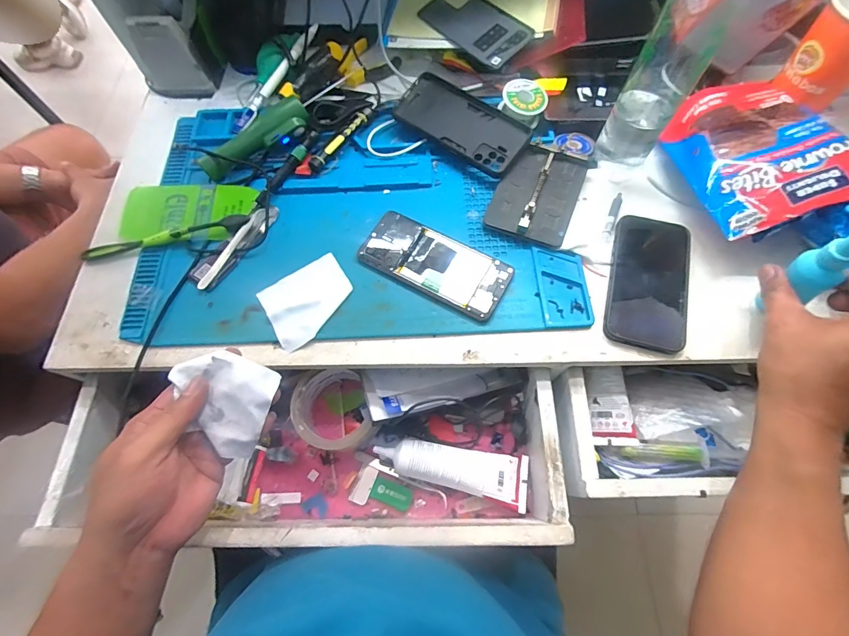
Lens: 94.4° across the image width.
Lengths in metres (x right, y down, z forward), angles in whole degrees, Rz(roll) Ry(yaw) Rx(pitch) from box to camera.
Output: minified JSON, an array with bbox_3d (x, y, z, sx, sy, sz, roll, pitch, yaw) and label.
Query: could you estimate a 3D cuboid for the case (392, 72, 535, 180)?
[{"bbox_3d":[0.045,-0.237,0.477,0.164,0.008,0.078,33,72,14],"label":"case"}]

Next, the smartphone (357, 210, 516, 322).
[{"bbox_3d":[0.011,-0.058,0.415,0.156,0.009,0.070,26,70,12],"label":"smartphone"}]

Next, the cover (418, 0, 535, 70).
[{"bbox_3d":[0.064,-0.378,0.504,0.069,0.006,0.149,-42,69,0],"label":"cover"}]

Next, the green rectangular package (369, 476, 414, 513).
[{"bbox_3d":[-0.036,0.193,0.430,0.044,0.004,0.025,19,69,9],"label":"green rectangular package"}]

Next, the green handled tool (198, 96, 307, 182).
[{"bbox_3d":[-0.196,-0.210,0.463,0.139,0.029,0.034,-40,72,-14],"label":"green handled tool"}]

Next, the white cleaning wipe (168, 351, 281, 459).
[{"bbox_3d":[-0.170,0.070,0.333,0.082,0.029,0.077,0,73,1],"label":"white cleaning wipe"}]

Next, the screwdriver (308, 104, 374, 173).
[{"bbox_3d":[-0.099,-0.220,0.476,0.014,0.015,0.113,31,71,13],"label":"screwdriver"}]

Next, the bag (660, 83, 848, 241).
[{"bbox_3d":[0.355,-0.179,0.423,0.134,0.075,0.192,-8,68,-2],"label":"bag"}]

